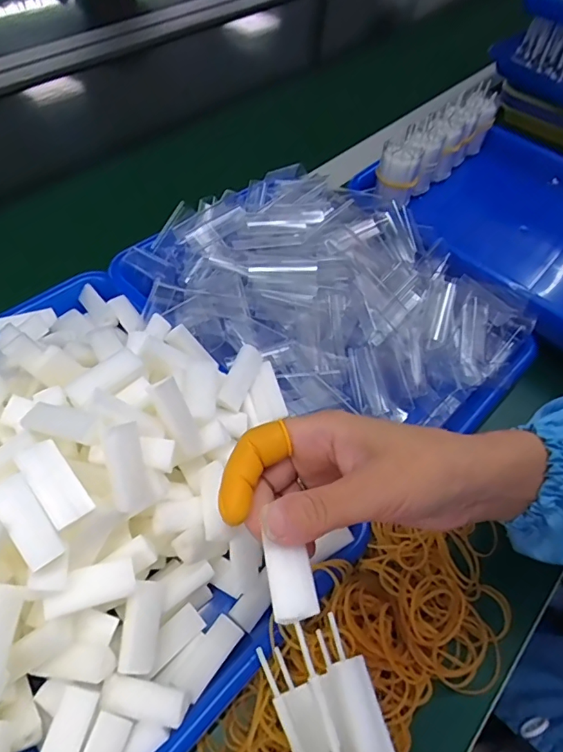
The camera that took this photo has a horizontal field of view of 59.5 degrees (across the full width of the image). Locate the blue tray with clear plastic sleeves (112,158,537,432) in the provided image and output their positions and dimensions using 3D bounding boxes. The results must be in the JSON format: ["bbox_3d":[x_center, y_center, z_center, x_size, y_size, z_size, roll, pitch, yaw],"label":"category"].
[{"bbox_3d":[0.040,-0.069,0.430,0.326,0.092,0.219,35,59,18],"label":"blue tray with clear plastic sleeves"}]

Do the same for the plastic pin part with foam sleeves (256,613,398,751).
[{"bbox_3d":[0.021,0.139,0.199,0.038,0.023,0.069,-14,58,-14],"label":"plastic pin part with foam sleeves"}]

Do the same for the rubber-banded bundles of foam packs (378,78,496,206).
[{"bbox_3d":[0.170,-0.252,0.545,0.040,0.063,0.208,39,61,20],"label":"rubber-banded bundles of foam packs"}]

